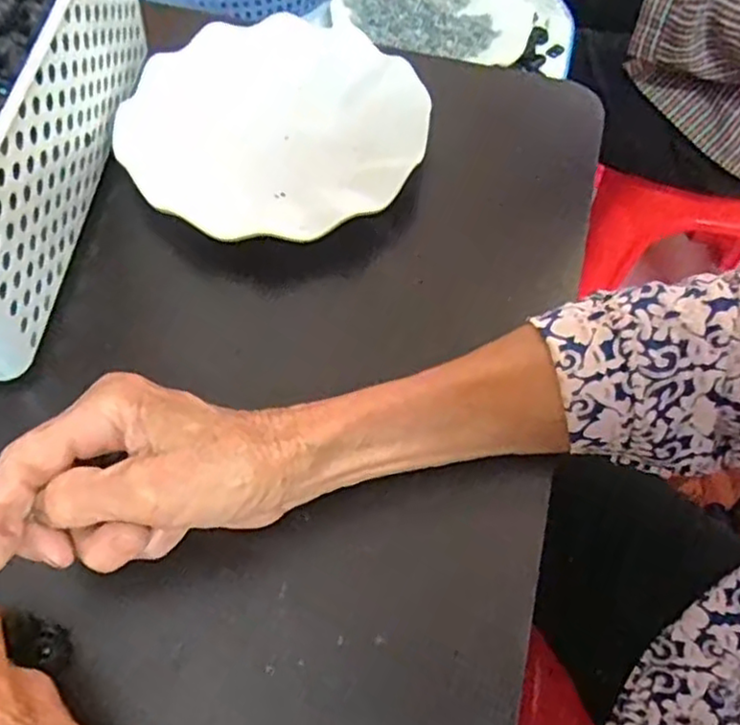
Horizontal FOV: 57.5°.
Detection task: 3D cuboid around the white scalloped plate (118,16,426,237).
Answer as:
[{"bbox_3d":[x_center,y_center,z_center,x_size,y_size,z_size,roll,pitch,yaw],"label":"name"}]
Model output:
[{"bbox_3d":[-0.056,-0.152,0.423,0.179,0.029,0.177,2,58,-3],"label":"white scalloped plate"}]

